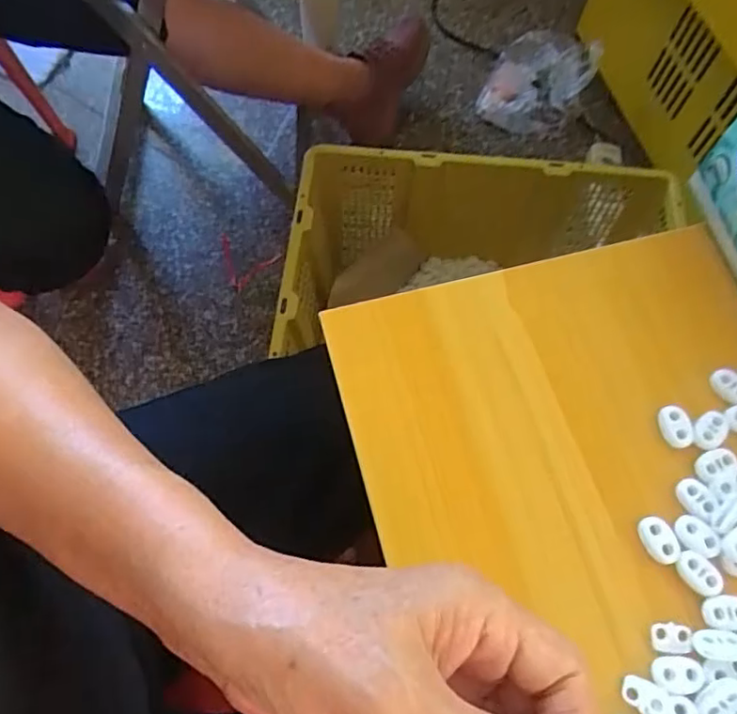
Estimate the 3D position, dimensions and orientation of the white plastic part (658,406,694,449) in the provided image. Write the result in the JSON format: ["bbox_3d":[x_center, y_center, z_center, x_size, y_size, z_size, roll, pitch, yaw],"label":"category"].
[{"bbox_3d":[0.163,0.037,0.313,0.014,0.006,0.022,-13,68,-8],"label":"white plastic part"}]

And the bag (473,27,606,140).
[{"bbox_3d":[0.307,-0.507,1.073,0.175,0.112,0.200,21,68,7],"label":"bag"}]

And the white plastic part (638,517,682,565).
[{"bbox_3d":[0.143,0.090,0.290,0.015,0.005,0.023,-22,70,-11],"label":"white plastic part"}]

